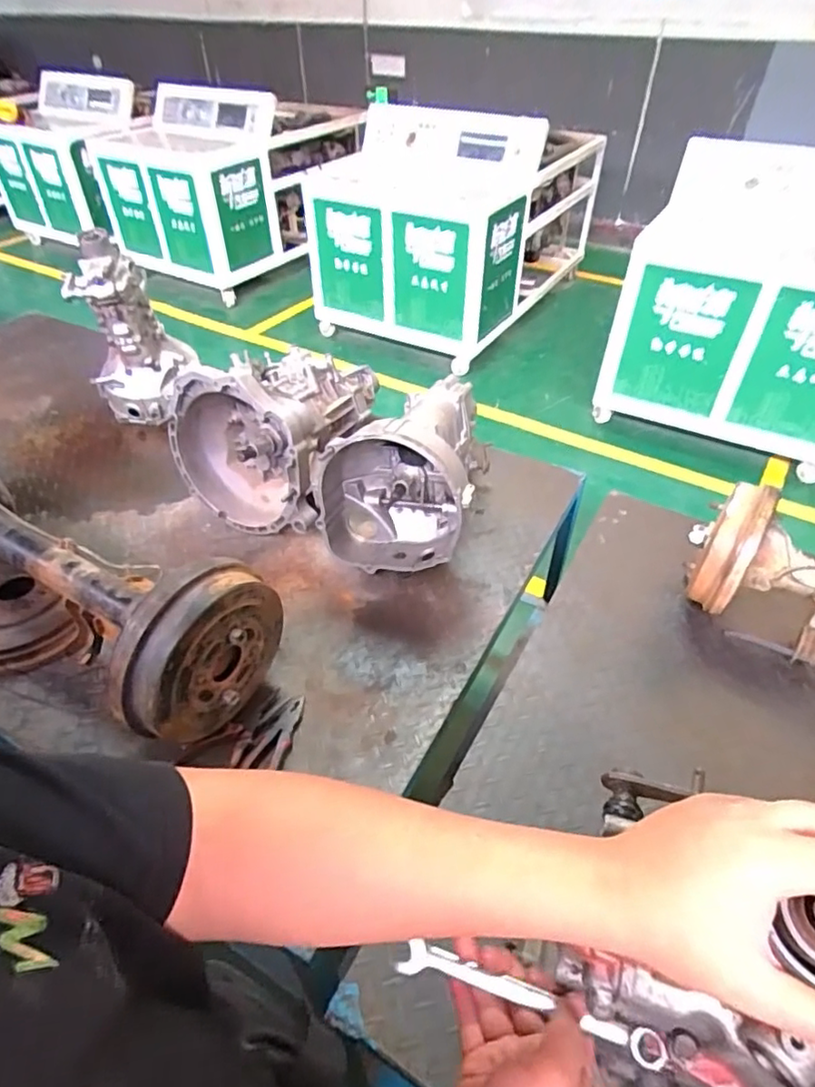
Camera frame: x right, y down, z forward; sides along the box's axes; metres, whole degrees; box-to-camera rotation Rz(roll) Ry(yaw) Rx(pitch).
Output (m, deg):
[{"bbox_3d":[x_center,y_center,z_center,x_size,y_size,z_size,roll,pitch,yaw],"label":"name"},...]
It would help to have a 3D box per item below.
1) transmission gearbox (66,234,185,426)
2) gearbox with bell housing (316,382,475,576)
[{"bbox_3d":[-0.682,-0.502,1.461,0.227,0.442,0.174,-21,47,-20],"label":"transmission gearbox"},{"bbox_3d":[-0.010,-0.150,1.172,0.307,0.299,0.382,3,44,3],"label":"gearbox with bell housing"}]

